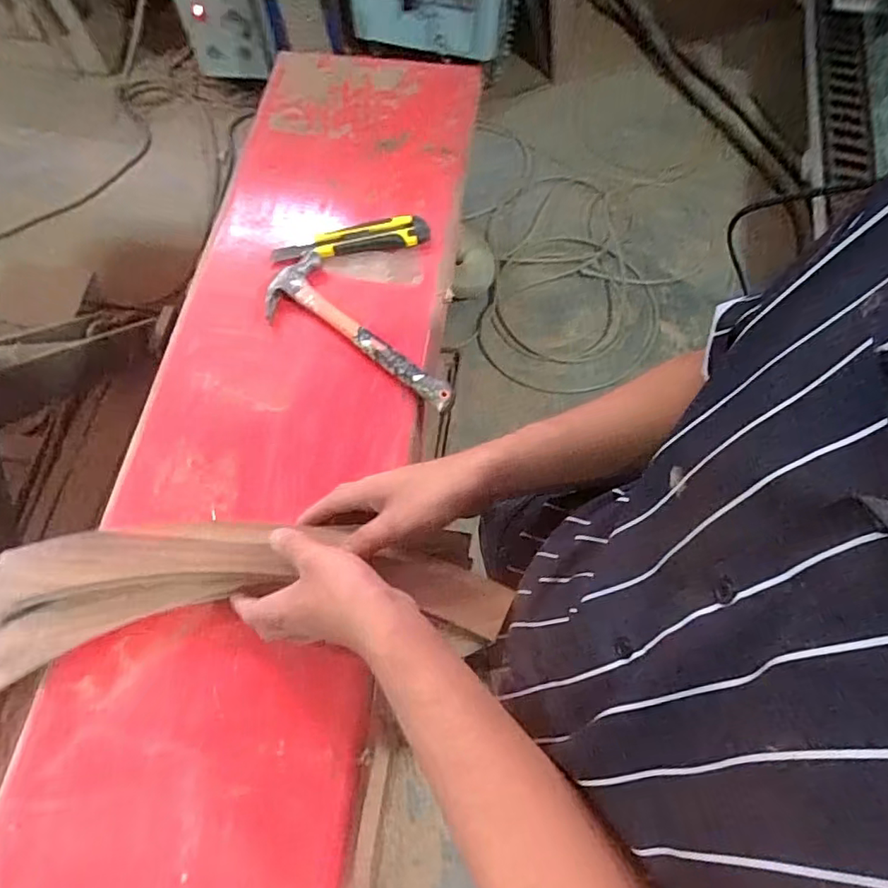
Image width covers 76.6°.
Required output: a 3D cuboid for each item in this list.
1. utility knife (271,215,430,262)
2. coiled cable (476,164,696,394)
[{"bbox_3d":[-0.115,-0.254,0.694,0.189,0.029,0.036,-9,69,-5],"label":"utility knife"},{"bbox_3d":[0.463,-0.588,1.850,0.642,0.037,0.913,7,69,1],"label":"coiled cable"}]

